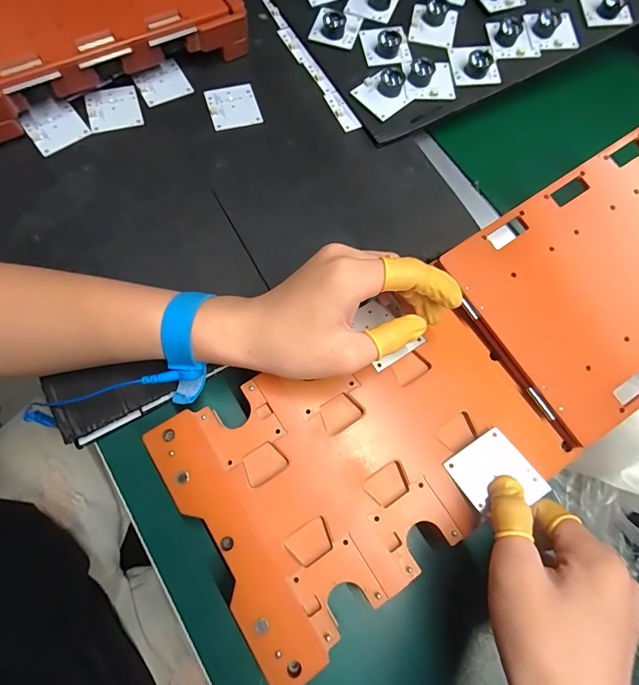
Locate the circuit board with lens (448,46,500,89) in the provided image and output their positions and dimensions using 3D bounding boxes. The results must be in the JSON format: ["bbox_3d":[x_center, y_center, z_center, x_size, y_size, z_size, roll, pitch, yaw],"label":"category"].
[{"bbox_3d":[0.150,-0.271,0.371,0.045,0.018,0.048,-3,72,-6],"label":"circuit board with lens"}]

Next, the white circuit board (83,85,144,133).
[{"bbox_3d":[-0.186,-0.210,0.349,0.045,0.004,0.042,-16,80,-11],"label":"white circuit board"}]

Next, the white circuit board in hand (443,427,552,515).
[{"bbox_3d":[0.112,0.085,0.248,0.044,0.004,0.047,-33,61,-5],"label":"white circuit board in hand"}]

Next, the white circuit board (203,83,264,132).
[{"bbox_3d":[-0.080,-0.220,0.360,0.046,0.004,0.047,-16,76,-10],"label":"white circuit board"}]

